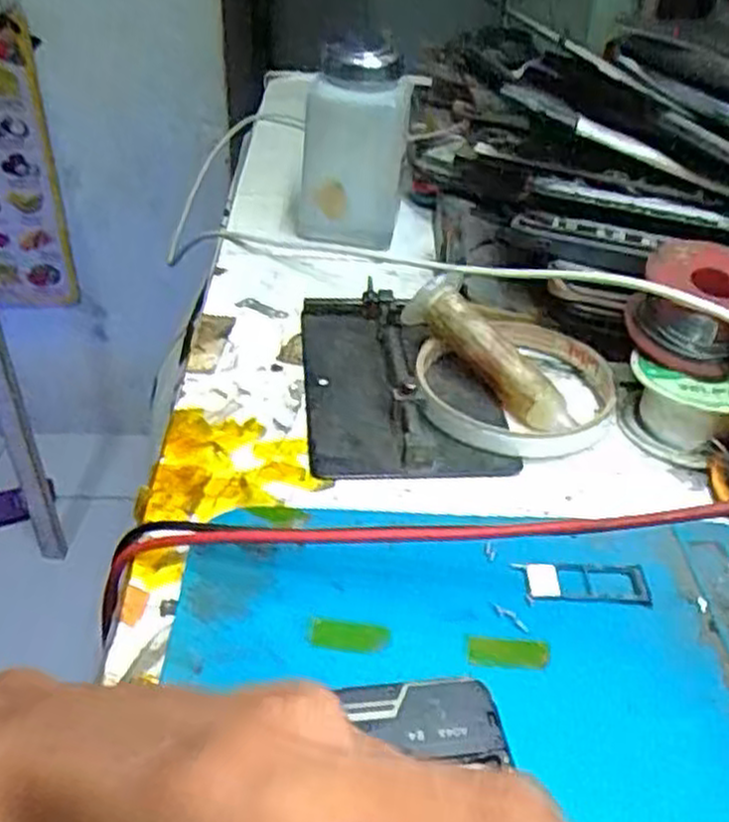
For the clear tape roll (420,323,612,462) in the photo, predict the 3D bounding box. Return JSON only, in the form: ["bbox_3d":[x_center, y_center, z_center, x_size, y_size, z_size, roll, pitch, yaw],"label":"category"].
[{"bbox_3d":[0.062,-0.012,0.330,0.079,0.014,0.083,2,37,-2],"label":"clear tape roll"}]

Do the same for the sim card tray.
[{"bbox_3d":[0.070,0.054,0.254,0.041,0.004,0.016,5,37,2],"label":"sim card tray"}]

